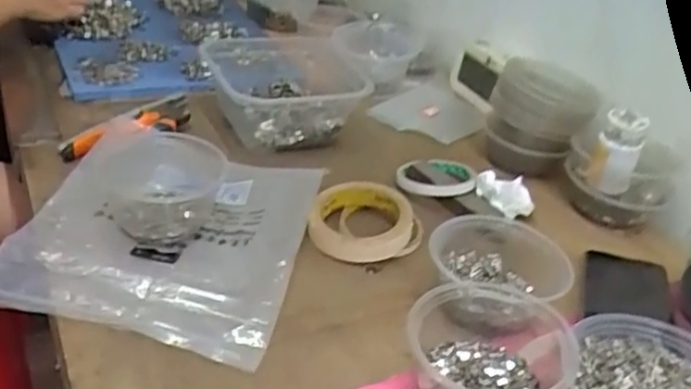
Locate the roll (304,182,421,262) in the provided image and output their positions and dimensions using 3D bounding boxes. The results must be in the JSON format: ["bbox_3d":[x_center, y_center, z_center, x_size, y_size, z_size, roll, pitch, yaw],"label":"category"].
[{"bbox_3d":[0.012,0.023,0.649,0.100,0.029,0.100,7,33,-5],"label":"roll"}]

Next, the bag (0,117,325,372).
[{"bbox_3d":[-0.161,0.016,0.605,0.237,0.047,0.260,12,33,3],"label":"bag"}]

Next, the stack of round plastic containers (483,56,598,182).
[{"bbox_3d":[0.231,-0.088,0.803,0.114,0.132,0.124,19,34,13],"label":"stack of round plastic containers"}]

